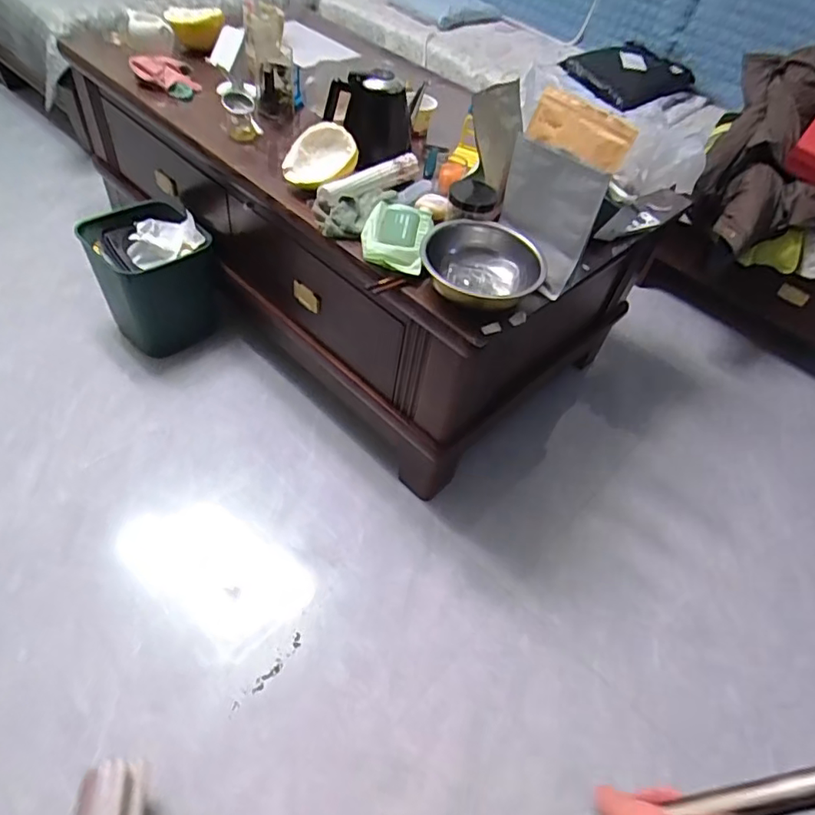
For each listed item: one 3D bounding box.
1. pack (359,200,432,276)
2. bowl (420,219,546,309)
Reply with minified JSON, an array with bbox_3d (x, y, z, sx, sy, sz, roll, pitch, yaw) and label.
[{"bbox_3d":[-0.017,-0.300,0.950,0.108,0.062,0.166,4,43,6],"label":"pack"},{"bbox_3d":[0.124,-0.224,0.895,0.192,0.083,0.188,2,43,3],"label":"bowl"}]

